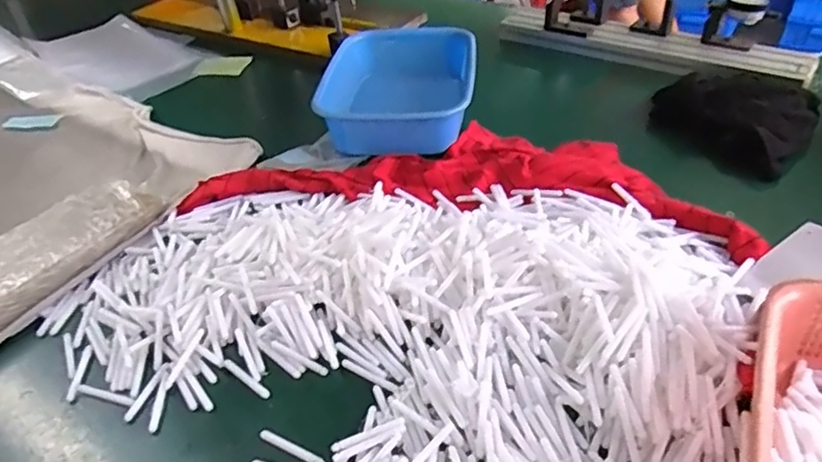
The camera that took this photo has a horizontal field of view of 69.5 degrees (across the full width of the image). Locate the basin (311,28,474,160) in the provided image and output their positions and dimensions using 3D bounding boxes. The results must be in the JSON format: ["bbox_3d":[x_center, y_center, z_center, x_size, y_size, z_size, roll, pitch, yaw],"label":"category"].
[{"bbox_3d":[-0.015,-0.201,0.869,0.204,0.092,0.284,1,39,7],"label":"basin"}]

